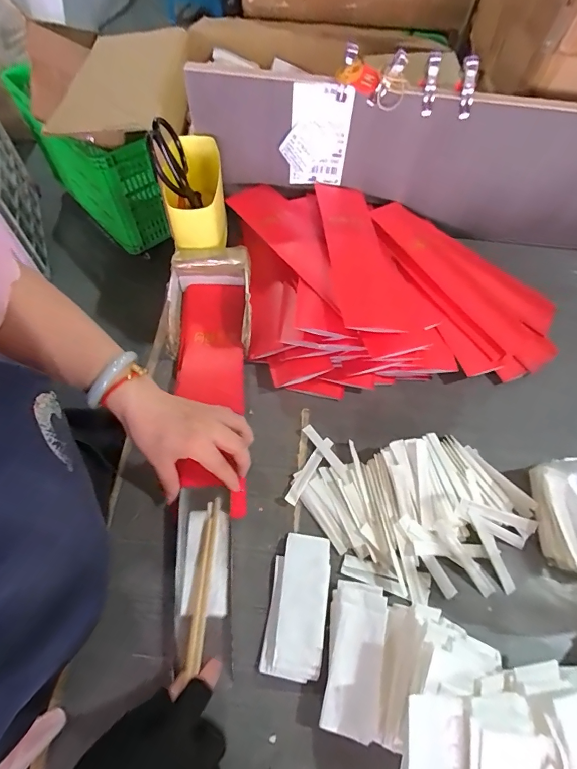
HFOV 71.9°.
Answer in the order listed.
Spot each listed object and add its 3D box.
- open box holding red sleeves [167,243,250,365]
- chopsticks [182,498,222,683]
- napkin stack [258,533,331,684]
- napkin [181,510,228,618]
[{"bbox_3d":[-0.103,-0.103,0.523,0.106,0.069,0.141,-4,63,-4],"label":"open box holding red sleeves"},{"bbox_3d":[-0.083,0.192,0.393,0.015,0.012,0.152,4,60,0],"label":"chopsticks"},{"bbox_3d":[0.011,0.216,0.394,0.056,0.009,0.124,8,63,2],"label":"napkin stack"},{"bbox_3d":[-0.084,0.180,0.404,0.042,0.004,0.096,3,64,-10],"label":"napkin"}]

